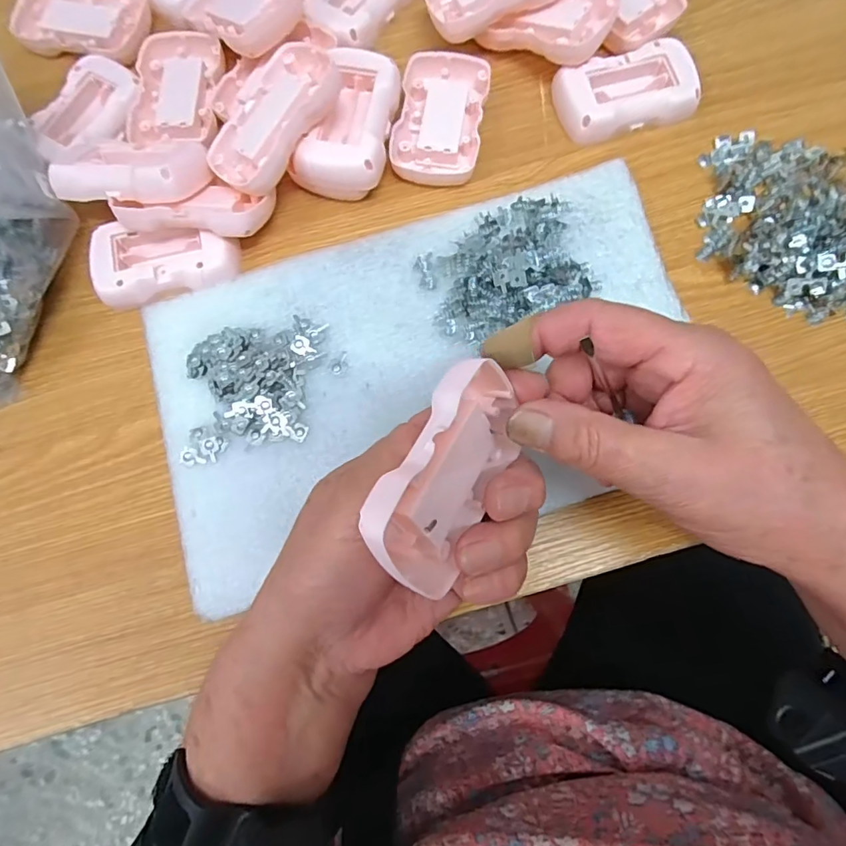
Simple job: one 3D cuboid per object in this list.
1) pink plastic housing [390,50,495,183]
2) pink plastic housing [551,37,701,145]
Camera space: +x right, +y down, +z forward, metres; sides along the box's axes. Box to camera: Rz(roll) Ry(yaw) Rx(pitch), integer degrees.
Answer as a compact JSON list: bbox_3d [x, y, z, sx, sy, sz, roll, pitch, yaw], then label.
[{"bbox_3d":[0.012,-0.195,0.327,0.054,0.015,0.090,7,78,3],"label":"pink plastic housing"},{"bbox_3d":[0.129,-0.211,0.325,0.083,0.018,0.050,-17,77,-2],"label":"pink plastic housing"}]

